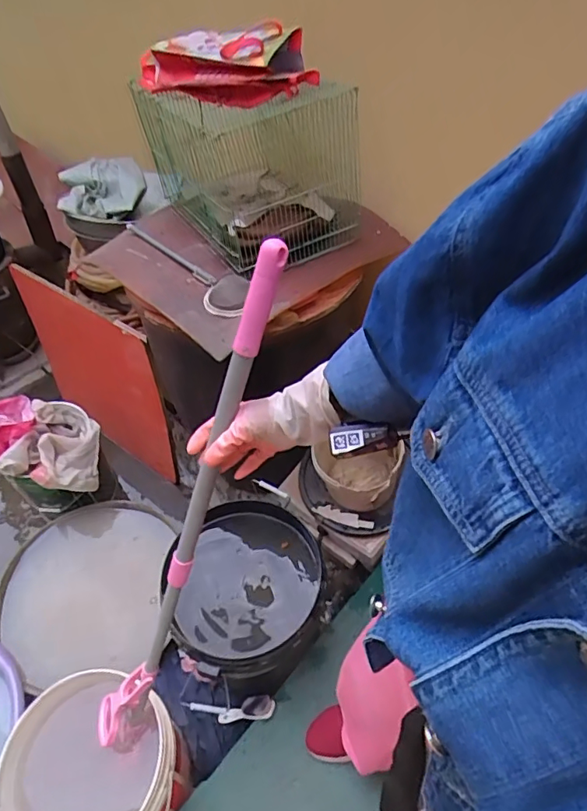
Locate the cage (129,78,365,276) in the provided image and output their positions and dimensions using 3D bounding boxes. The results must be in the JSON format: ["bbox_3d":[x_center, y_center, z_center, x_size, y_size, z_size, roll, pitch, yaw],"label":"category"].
[{"bbox_3d":[-0.135,-0.607,1.263,0.350,0.322,0.510,-33,56,-20],"label":"cage"}]

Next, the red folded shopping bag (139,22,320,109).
[{"bbox_3d":[-0.140,-0.726,1.094,0.354,0.121,0.171,22,56,21],"label":"red folded shopping bag"}]

